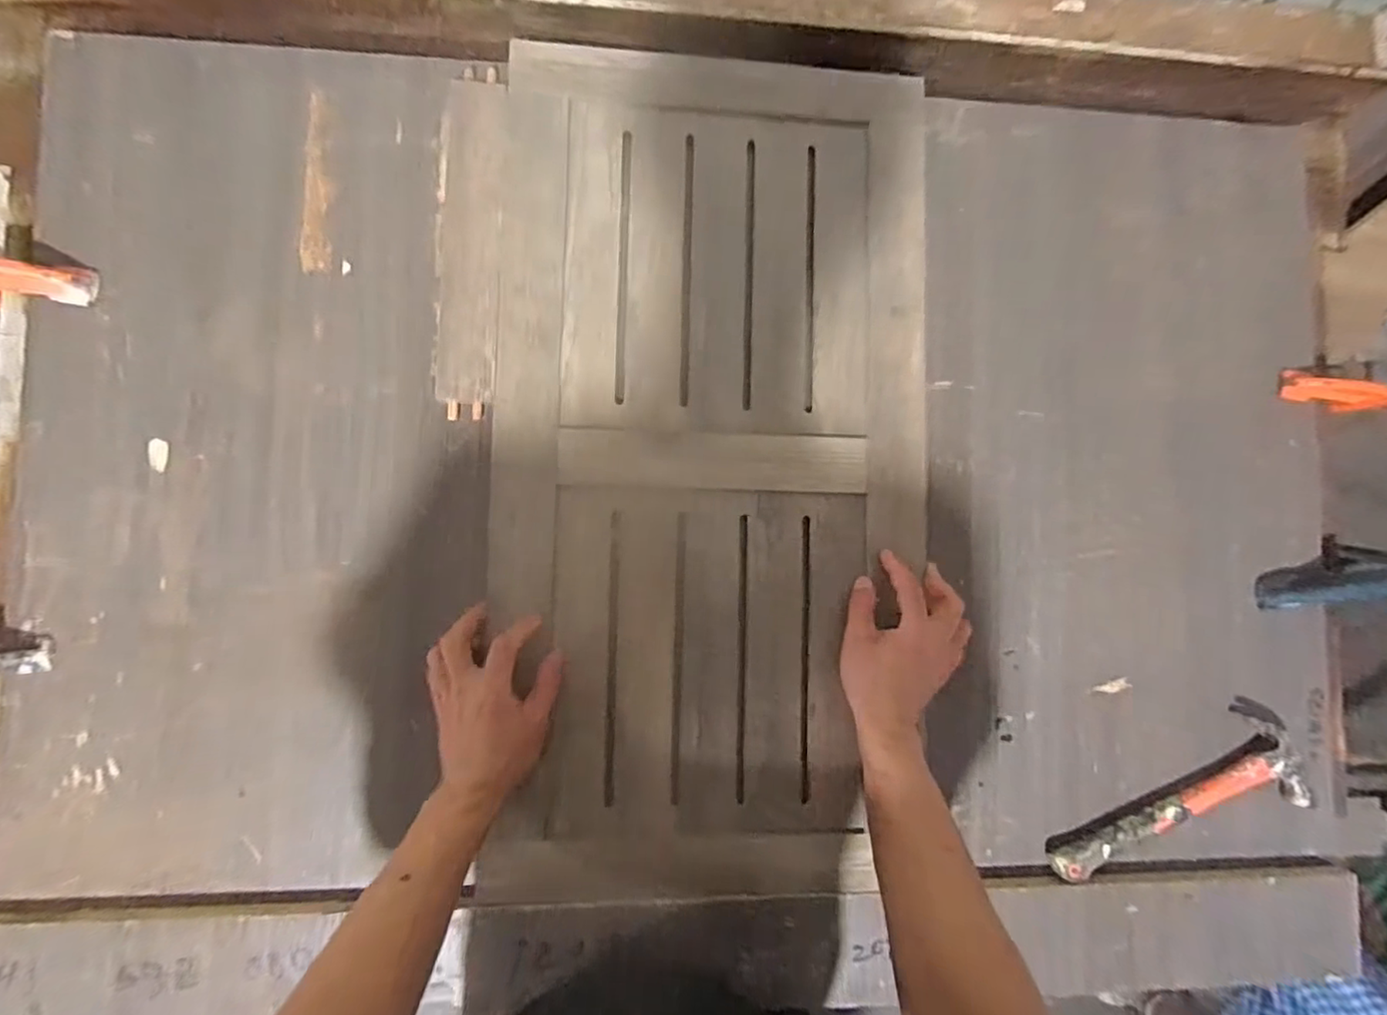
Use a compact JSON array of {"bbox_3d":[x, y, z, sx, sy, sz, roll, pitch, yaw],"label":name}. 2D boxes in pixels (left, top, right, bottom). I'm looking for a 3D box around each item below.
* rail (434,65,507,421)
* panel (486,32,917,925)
[{"bbox_3d":[-0.202,-0.239,0.550,0.056,0.014,0.312,2,87,-5],"label":"rail"},{"bbox_3d":[0.017,-0.036,0.557,0.383,0.028,0.747,2,87,-5],"label":"panel"}]

